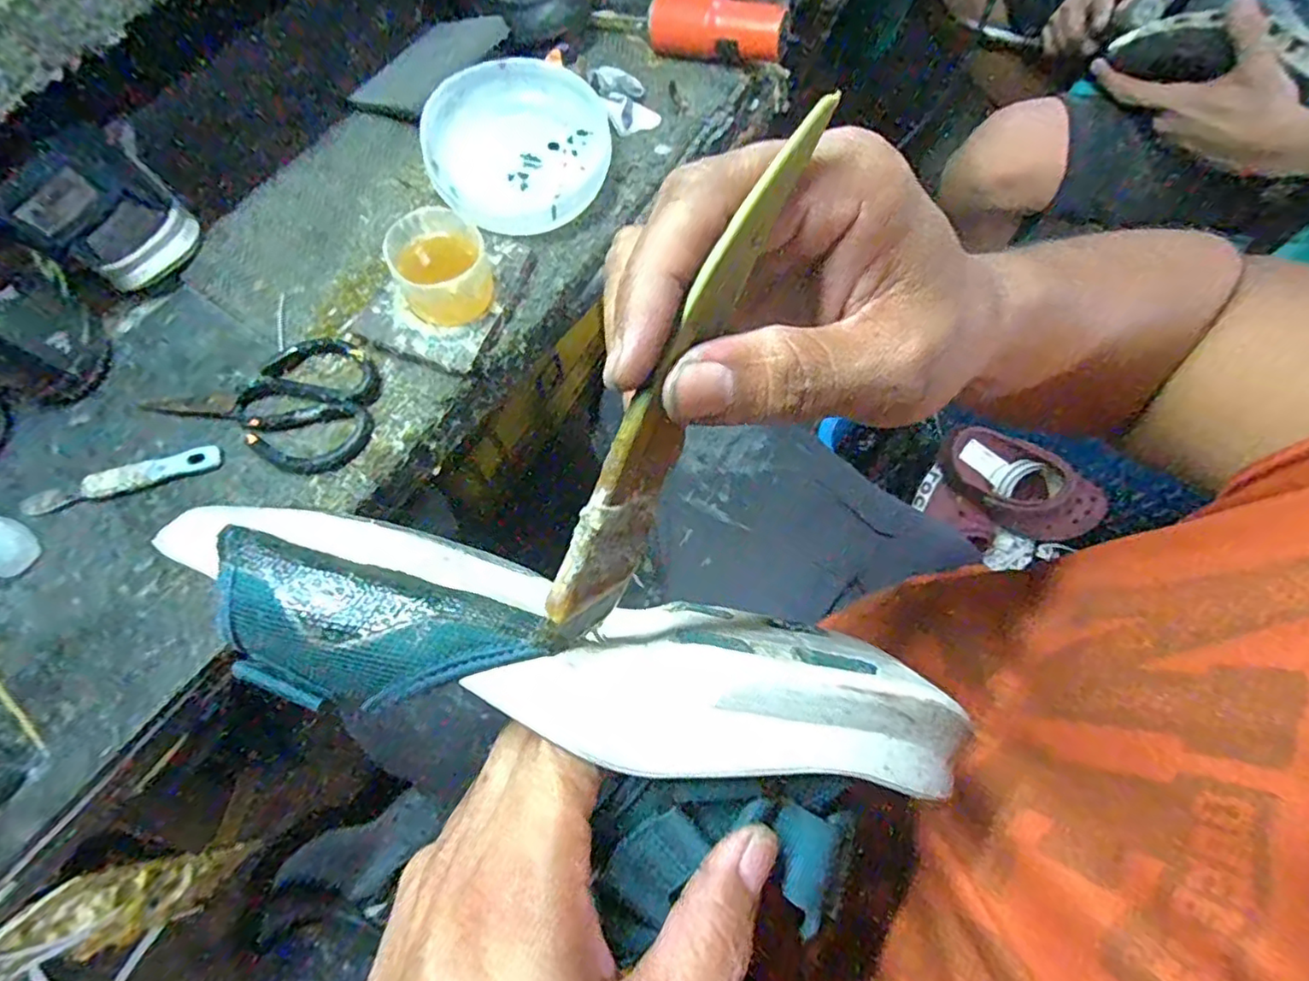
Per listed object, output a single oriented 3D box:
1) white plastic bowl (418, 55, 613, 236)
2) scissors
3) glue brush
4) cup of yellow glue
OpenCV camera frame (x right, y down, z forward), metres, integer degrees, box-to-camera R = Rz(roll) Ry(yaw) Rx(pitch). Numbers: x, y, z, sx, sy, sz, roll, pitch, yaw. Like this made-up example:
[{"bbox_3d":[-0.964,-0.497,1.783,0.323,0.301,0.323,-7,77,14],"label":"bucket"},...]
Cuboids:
[{"bbox_3d":[-0.111,-0.281,0.500,0.141,0.043,0.145,0,71,-1],"label":"white plastic bowl"},{"bbox_3d":[-0.284,-0.074,0.454,0.163,0.013,0.099,17,72,5],"label":"scissors"},{"bbox_3d":[0.006,-0.024,0.151,0.015,0.020,0.134,28,105,8],"label":"glue brush"},{"bbox_3d":[-0.155,-0.161,0.453,0.065,0.054,0.074,-22,73,-8],"label":"cup of yellow glue"}]

